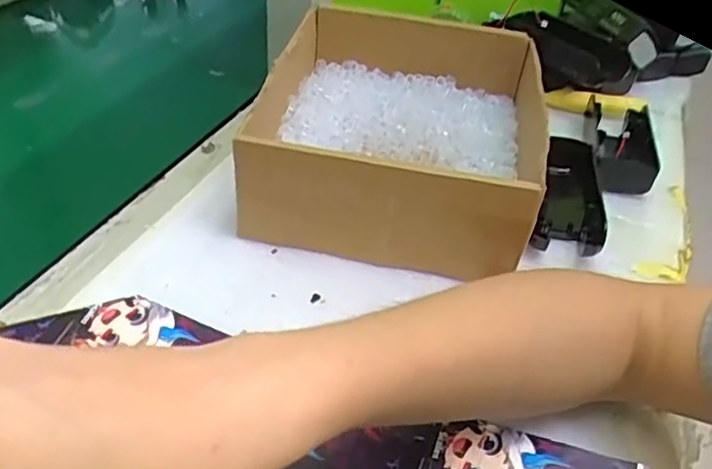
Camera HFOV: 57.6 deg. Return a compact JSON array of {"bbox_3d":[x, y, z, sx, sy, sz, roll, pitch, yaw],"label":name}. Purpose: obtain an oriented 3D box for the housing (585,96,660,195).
[{"bbox_3d":[0.194,-0.065,0.477,0.050,0.027,0.100,15,40,10],"label":"housing"}]

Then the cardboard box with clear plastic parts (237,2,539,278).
[{"bbox_3d":[0.032,-0.080,0.447,0.171,0.074,0.229,10,39,5],"label":"cardboard box with clear plastic parts"}]

